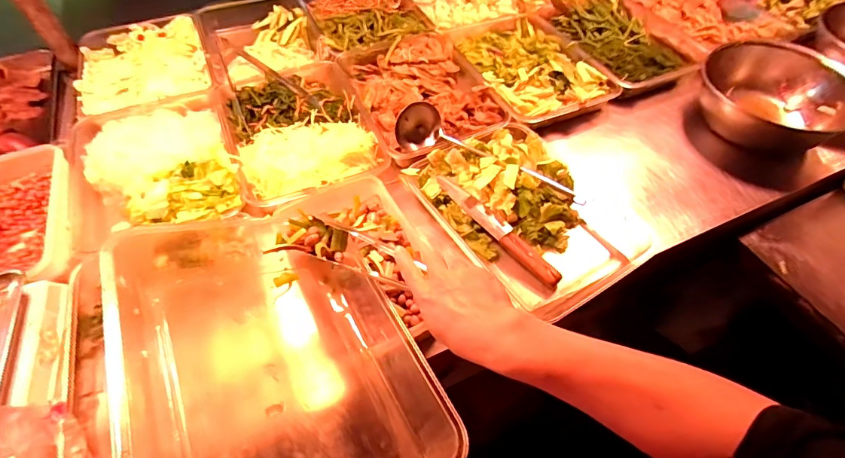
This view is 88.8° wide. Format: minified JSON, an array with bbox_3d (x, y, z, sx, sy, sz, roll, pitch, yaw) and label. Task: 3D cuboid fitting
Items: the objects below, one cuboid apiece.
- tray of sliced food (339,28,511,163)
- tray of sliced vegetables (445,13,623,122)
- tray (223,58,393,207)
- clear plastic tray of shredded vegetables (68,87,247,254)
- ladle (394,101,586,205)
[{"bbox_3d":[-0.008,-0.282,0.884,0.249,0.050,0.345,-19,56,-14],"label":"tray of sliced food"},{"bbox_3d":[0.217,-0.360,0.932,0.239,0.056,0.370,-21,57,-16],"label":"tray of sliced vegetables"},{"bbox_3d":[-0.225,-0.186,0.813,0.251,0.061,0.359,-19,56,-15],"label":"tray"},{"bbox_3d":[-0.471,-0.101,0.771,0.265,0.078,0.350,-19,56,-14],"label":"clear plastic tray of shredded vegetables"},{"bbox_3d":[0.107,-0.131,0.731,0.328,0.057,0.065,22,56,15],"label":"ladle"}]

